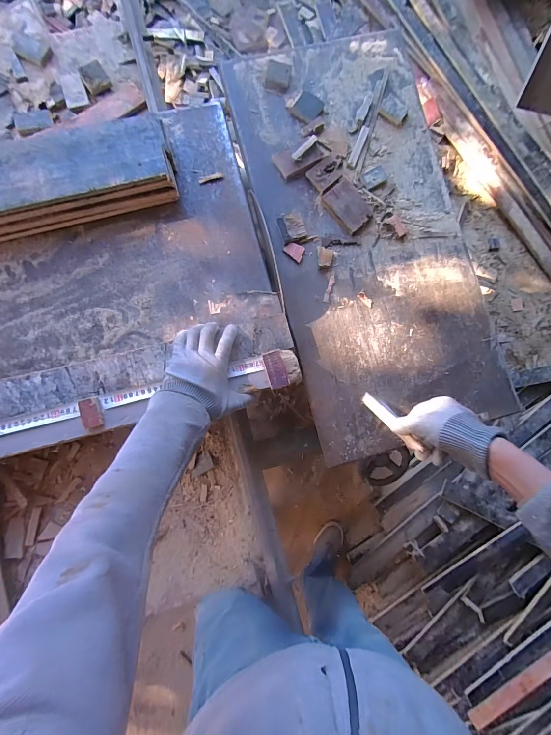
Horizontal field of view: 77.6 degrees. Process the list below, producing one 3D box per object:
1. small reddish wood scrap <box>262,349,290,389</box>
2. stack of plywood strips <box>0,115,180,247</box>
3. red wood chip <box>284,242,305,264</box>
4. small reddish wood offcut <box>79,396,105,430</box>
[{"bbox_3d":[0.002,0.003,0.569,0.034,0.020,0.062,-14,81,-5],"label":"small reddish wood scrap"},{"bbox_3d":[-0.460,-0.306,0.596,0.562,0.066,0.151,-16,87,-5],"label":"stack of plywood strips"},{"bbox_3d":[0.035,-0.219,0.650,0.037,0.009,0.029,25,80,1],"label":"red wood chip"},{"bbox_3d":[-0.291,0.073,0.542,0.032,0.010,0.048,-19,82,-6],"label":"small reddish wood offcut"}]

